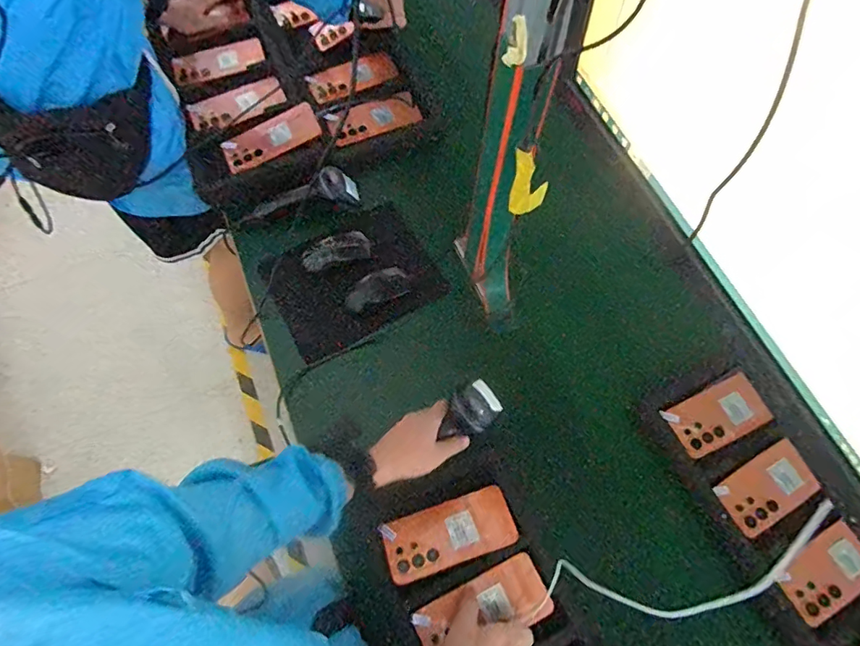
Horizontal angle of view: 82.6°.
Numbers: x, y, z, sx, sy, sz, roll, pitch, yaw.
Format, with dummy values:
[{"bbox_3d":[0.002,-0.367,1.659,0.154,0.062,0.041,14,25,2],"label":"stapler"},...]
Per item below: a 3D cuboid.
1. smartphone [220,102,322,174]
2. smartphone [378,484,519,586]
[{"bbox_3d":[-0.269,-0.312,0.830,0.166,0.014,0.068,-29,78,-3],"label":"smartphone"},{"bbox_3d":[0.025,0.277,0.642,0.169,0.007,0.076,-18,60,-8],"label":"smartphone"}]

